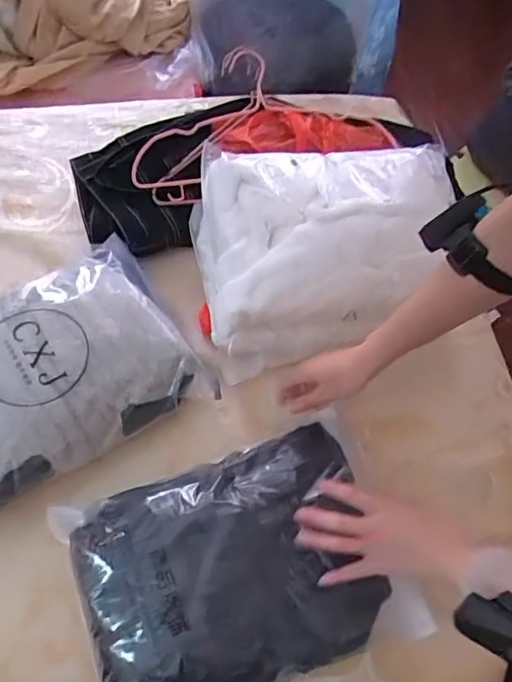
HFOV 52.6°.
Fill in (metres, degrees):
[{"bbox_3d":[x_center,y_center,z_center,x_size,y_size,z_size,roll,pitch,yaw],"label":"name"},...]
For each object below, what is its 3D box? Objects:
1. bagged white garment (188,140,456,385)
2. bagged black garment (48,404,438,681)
[{"bbox_3d":[0.103,-0.140,0.761,0.367,0.154,0.290,-9,64,-8],"label":"bagged white garment"},{"bbox_3d":[-0.006,0.253,0.593,0.373,0.078,0.259,-18,65,-13],"label":"bagged black garment"}]

